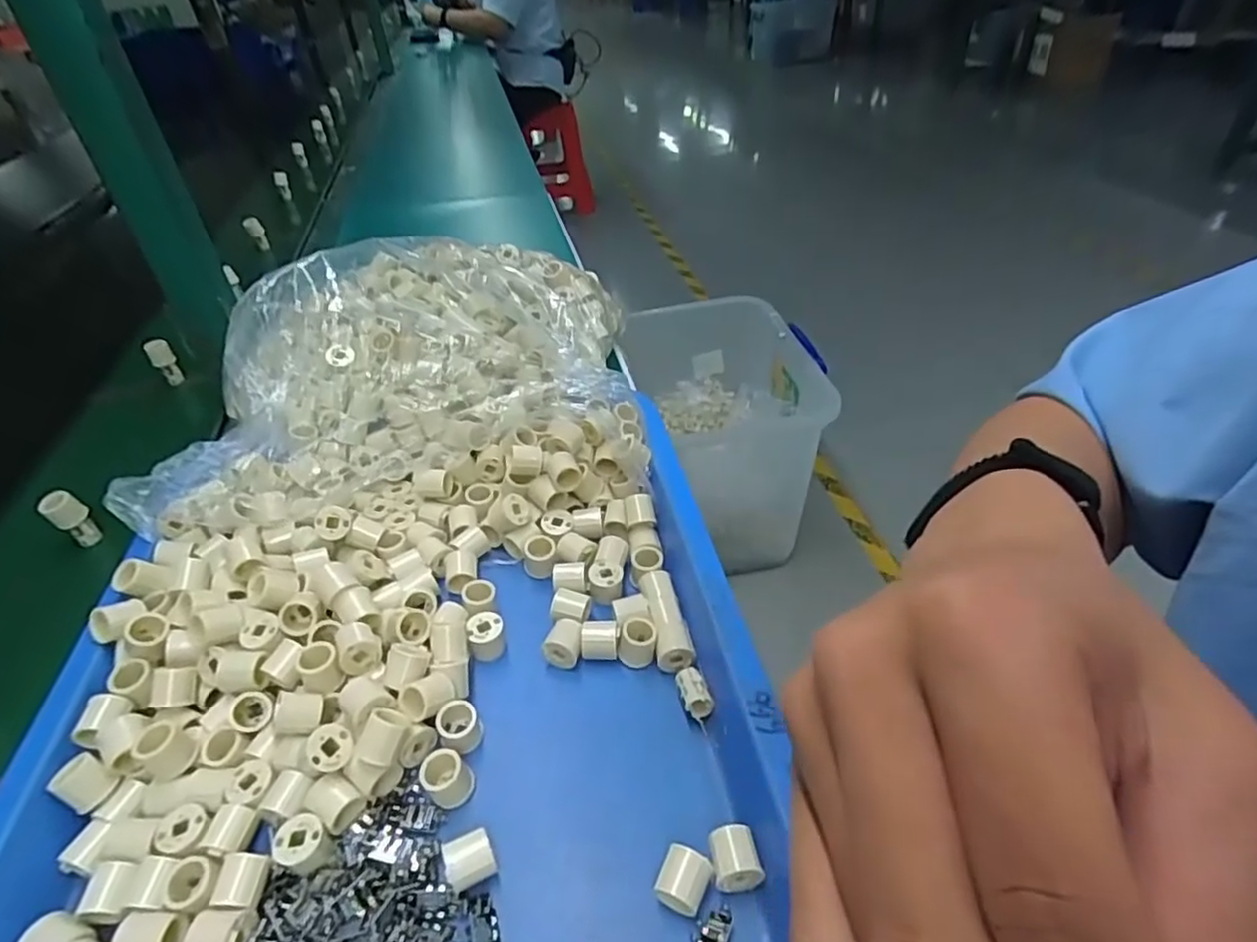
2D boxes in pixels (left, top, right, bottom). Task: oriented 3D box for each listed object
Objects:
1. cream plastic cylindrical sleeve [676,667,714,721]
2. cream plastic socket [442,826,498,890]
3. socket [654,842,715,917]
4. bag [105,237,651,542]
[{"bbox_3d":[0.033,0.111,0.338,0.013,0.018,0.022,-12,40,-9],"label":"cream plastic cylindrical sleeve"},{"bbox_3d":[-0.065,0.160,0.276,0.018,0.022,0.019,-18,41,-15],"label":"cream plastic socket"},{"bbox_3d":[0.022,0.166,0.271,0.018,0.019,0.020,16,44,24],"label":"socket"},{"bbox_3d":[-0.167,-0.090,0.527,0.330,0.099,0.305,-9,39,-5],"label":"bag"}]

